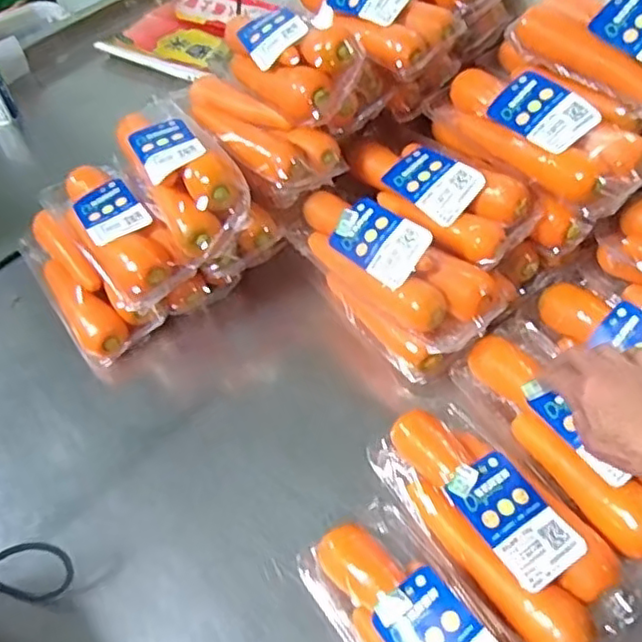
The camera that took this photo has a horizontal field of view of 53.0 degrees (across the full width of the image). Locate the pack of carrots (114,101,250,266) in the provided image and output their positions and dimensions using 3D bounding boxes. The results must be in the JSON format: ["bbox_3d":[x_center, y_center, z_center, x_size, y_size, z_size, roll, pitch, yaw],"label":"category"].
[{"bbox_3d":[-0.148,-0.162,0.652,0.083,0.064,0.231,-27,56,-14],"label":"pack of carrots"}]

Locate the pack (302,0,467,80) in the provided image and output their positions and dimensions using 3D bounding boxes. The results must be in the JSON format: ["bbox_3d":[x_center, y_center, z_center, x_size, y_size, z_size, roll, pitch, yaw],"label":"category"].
[{"bbox_3d":[0.049,-0.340,0.705,0.220,0.066,0.090,43,92,20],"label":"pack"}]

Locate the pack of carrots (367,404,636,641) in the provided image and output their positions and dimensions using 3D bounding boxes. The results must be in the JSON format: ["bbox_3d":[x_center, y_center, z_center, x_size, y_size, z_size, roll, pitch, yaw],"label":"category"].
[{"bbox_3d":[0.140,0.155,0.513,0.100,0.055,0.220,-30,57,-16],"label":"pack of carrots"}]

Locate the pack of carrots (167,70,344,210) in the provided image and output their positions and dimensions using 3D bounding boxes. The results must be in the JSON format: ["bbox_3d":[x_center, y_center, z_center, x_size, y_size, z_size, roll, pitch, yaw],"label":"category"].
[{"bbox_3d":[-0.084,-0.208,0.693,0.090,0.054,0.228,-37,59,-21],"label":"pack of carrots"}]

